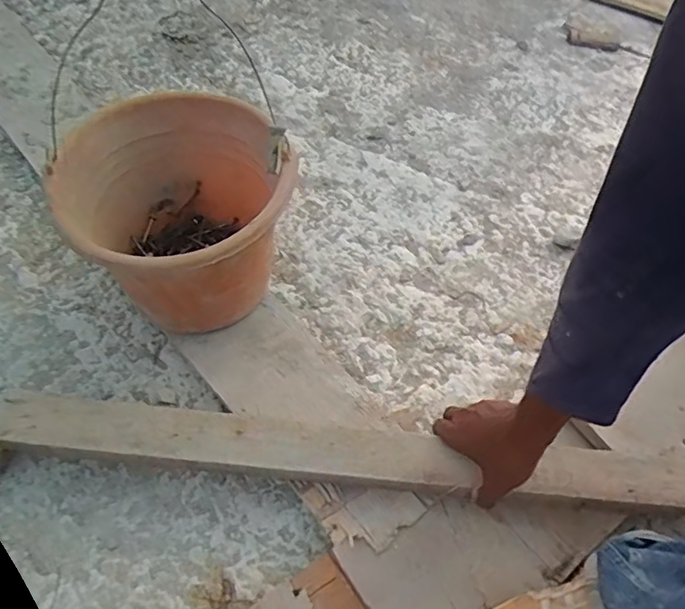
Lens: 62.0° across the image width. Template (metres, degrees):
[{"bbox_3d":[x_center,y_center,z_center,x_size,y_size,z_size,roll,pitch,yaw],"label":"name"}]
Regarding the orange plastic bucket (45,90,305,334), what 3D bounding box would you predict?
[{"bbox_3d":[-0.176,-0.091,0.667,0.238,0.202,0.239,5,52,-7],"label":"orange plastic bucket"}]

